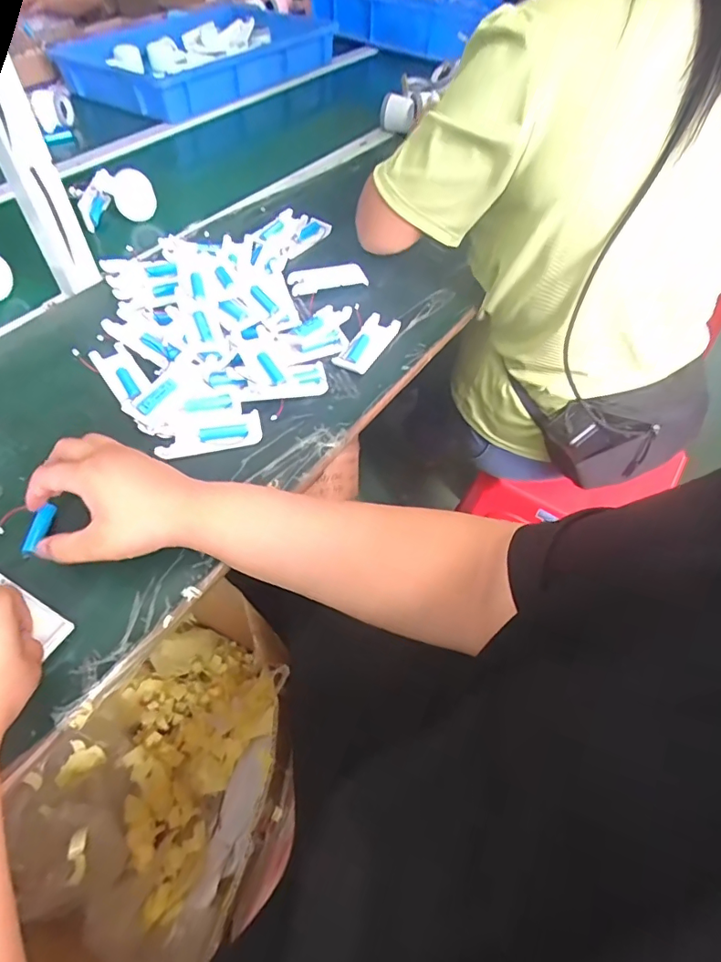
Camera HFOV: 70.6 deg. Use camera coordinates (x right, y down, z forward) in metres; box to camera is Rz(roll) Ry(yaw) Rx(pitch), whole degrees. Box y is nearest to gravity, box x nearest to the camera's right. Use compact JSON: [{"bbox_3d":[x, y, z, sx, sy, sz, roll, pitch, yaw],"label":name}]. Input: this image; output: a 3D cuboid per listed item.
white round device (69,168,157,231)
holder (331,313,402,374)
[{"bbox_3d":[-0.369,-0.428,0.769,0.111,0.069,0.035,-14,33,-6],"label":"white round device"},{"bbox_3d":[0.009,-0.165,0.607,0.046,0.015,0.099,30,57,18],"label":"holder"}]

